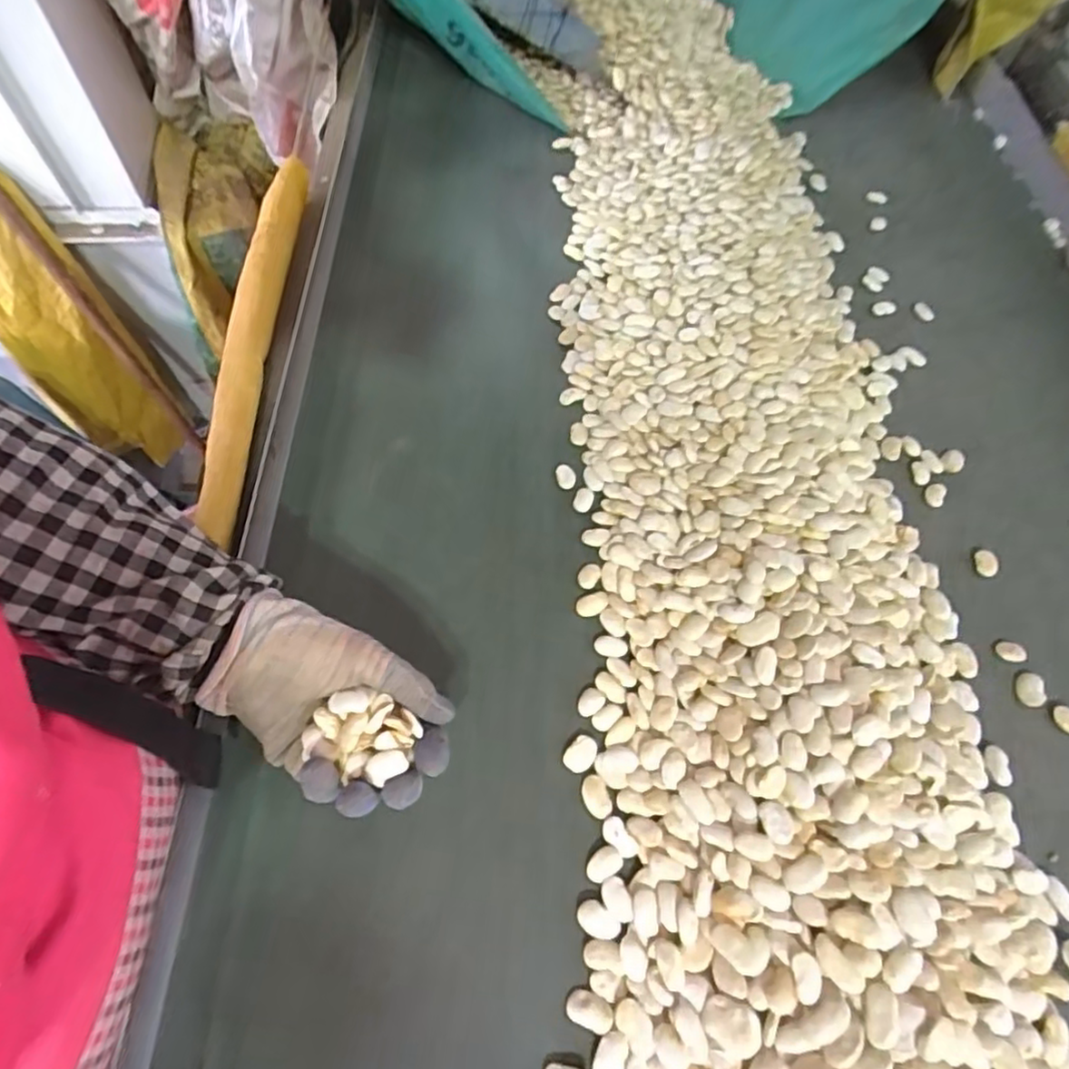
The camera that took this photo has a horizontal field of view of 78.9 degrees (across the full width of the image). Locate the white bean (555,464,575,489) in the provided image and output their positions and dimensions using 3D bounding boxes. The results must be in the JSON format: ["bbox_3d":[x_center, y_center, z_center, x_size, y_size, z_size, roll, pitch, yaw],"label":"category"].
[{"bbox_3d":[0.026,-0.048,0.534,0.016,0.004,0.021,-6,62,-7],"label":"white bean"}]

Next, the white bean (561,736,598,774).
[{"bbox_3d":[0.031,0.145,0.428,0.018,0.004,0.025,38,66,15],"label":"white bean"}]

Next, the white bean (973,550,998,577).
[{"bbox_3d":[0.360,0.023,0.516,0.018,0.004,0.022,3,62,-2],"label":"white bean"}]

